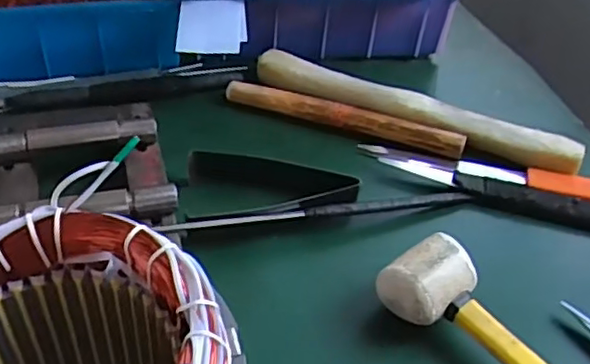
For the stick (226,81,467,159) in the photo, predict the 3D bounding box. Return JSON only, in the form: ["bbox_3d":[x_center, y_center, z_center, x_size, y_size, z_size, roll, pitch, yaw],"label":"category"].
[{"bbox_3d":[0.045,-0.061,0.618,0.238,0.024,0.020,16,44,11],"label":"stick"}]

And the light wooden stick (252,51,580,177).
[{"bbox_3d":[0.109,-0.066,0.616,0.317,0.037,0.026,20,45,15],"label":"light wooden stick"}]

